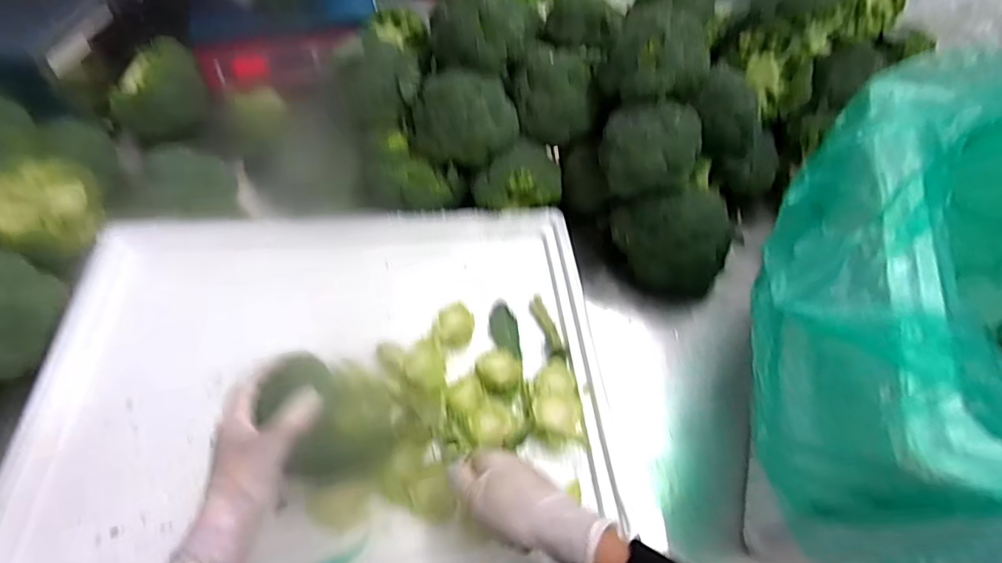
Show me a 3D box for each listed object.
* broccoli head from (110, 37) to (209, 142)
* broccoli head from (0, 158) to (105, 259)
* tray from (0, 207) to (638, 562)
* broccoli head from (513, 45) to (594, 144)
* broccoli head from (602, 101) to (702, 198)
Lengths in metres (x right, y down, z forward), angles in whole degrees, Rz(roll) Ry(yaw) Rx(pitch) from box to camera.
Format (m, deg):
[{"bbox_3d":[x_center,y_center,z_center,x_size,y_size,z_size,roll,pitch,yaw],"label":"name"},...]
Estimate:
[{"bbox_3d":[-0.518,-0.291,0.816,0.116,0.084,0.123,-13,54,-12],"label":"broccoli head"},{"bbox_3d":[-0.556,-0.091,0.661,0.096,0.093,0.123,37,59,23],"label":"broccoli head"},{"bbox_3d":[-0.174,0.090,0.576,0.552,0.065,0.438,-2,53,-4],"label":"tray"},{"bbox_3d":[0.067,-0.249,0.707,0.111,0.085,0.099,2,52,-1],"label":"broccoli head"},{"bbox_3d":[0.174,-0.156,0.640,0.112,0.083,0.075,14,53,8],"label":"broccoli head"}]

